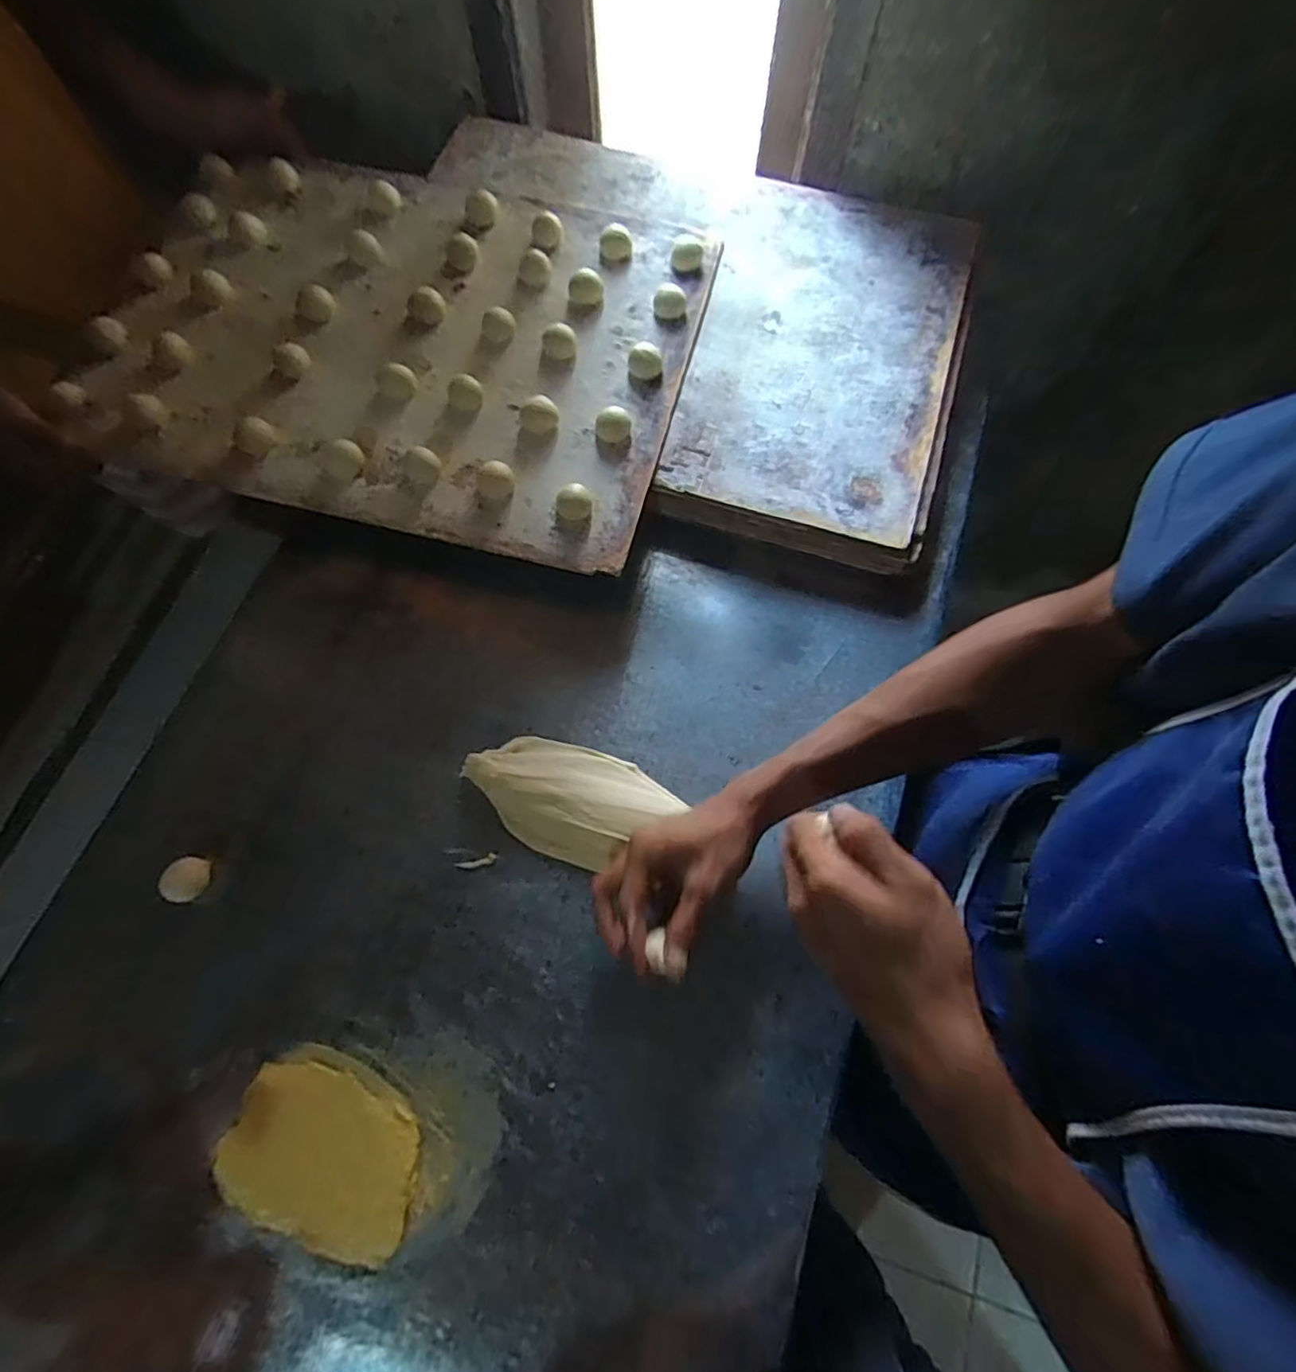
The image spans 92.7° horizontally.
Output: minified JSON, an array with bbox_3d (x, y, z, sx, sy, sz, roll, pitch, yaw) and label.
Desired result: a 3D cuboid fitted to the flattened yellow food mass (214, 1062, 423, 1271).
[{"bbox_3d":[-0.228,0.329,0.433,0.137,0.008,0.095,16,72,6],"label":"flattened yellow food mass"}]

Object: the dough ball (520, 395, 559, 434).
[{"bbox_3d":[-0.101,-0.253,0.571,0.033,0.022,0.037,-15,72,-5],"label":"dough ball"}]

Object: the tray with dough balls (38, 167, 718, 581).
[{"bbox_3d":[-0.257,-0.357,0.617,0.585,0.035,0.414,14,72,5],"label":"tray with dough balls"}]

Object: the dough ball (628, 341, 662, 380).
[{"bbox_3d":[-0.002,-0.308,0.588,0.030,0.022,0.028,0,71,0],"label":"dough ball"}]

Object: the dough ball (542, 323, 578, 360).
[{"bbox_3d":[-0.084,-0.329,0.592,0.032,0.022,0.030,-11,72,-3],"label":"dough ball"}]

